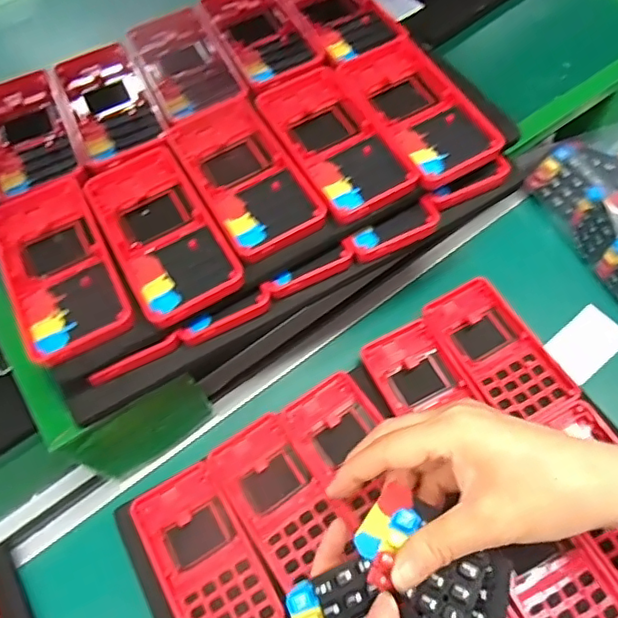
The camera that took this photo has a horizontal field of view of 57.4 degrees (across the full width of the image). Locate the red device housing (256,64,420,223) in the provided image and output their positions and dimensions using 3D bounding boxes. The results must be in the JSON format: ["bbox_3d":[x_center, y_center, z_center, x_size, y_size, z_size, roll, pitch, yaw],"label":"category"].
[{"bbox_3d":[0.014,-0.117,0.383,0.062,0.013,0.130,-27,61,-9],"label":"red device housing"}]

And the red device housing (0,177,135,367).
[{"bbox_3d":[-0.159,-0.028,0.357,0.063,0.017,0.129,-26,61,-9],"label":"red device housing"}]

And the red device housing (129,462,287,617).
[{"bbox_3d":[-0.071,0.168,0.379,0.061,0.008,0.121,-31,62,-11],"label":"red device housing"}]

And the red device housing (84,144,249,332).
[{"bbox_3d":[-0.095,-0.050,0.364,0.062,0.017,0.129,-29,61,-10],"label":"red device housing"}]

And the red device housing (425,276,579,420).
[{"bbox_3d":[0.142,0.034,0.436,0.066,0.018,0.119,-29,61,-10],"label":"red device housing"}]

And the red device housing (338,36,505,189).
[{"bbox_3d":[0.073,-0.139,0.395,0.063,0.020,0.129,-26,61,-9],"label":"red device housing"}]

